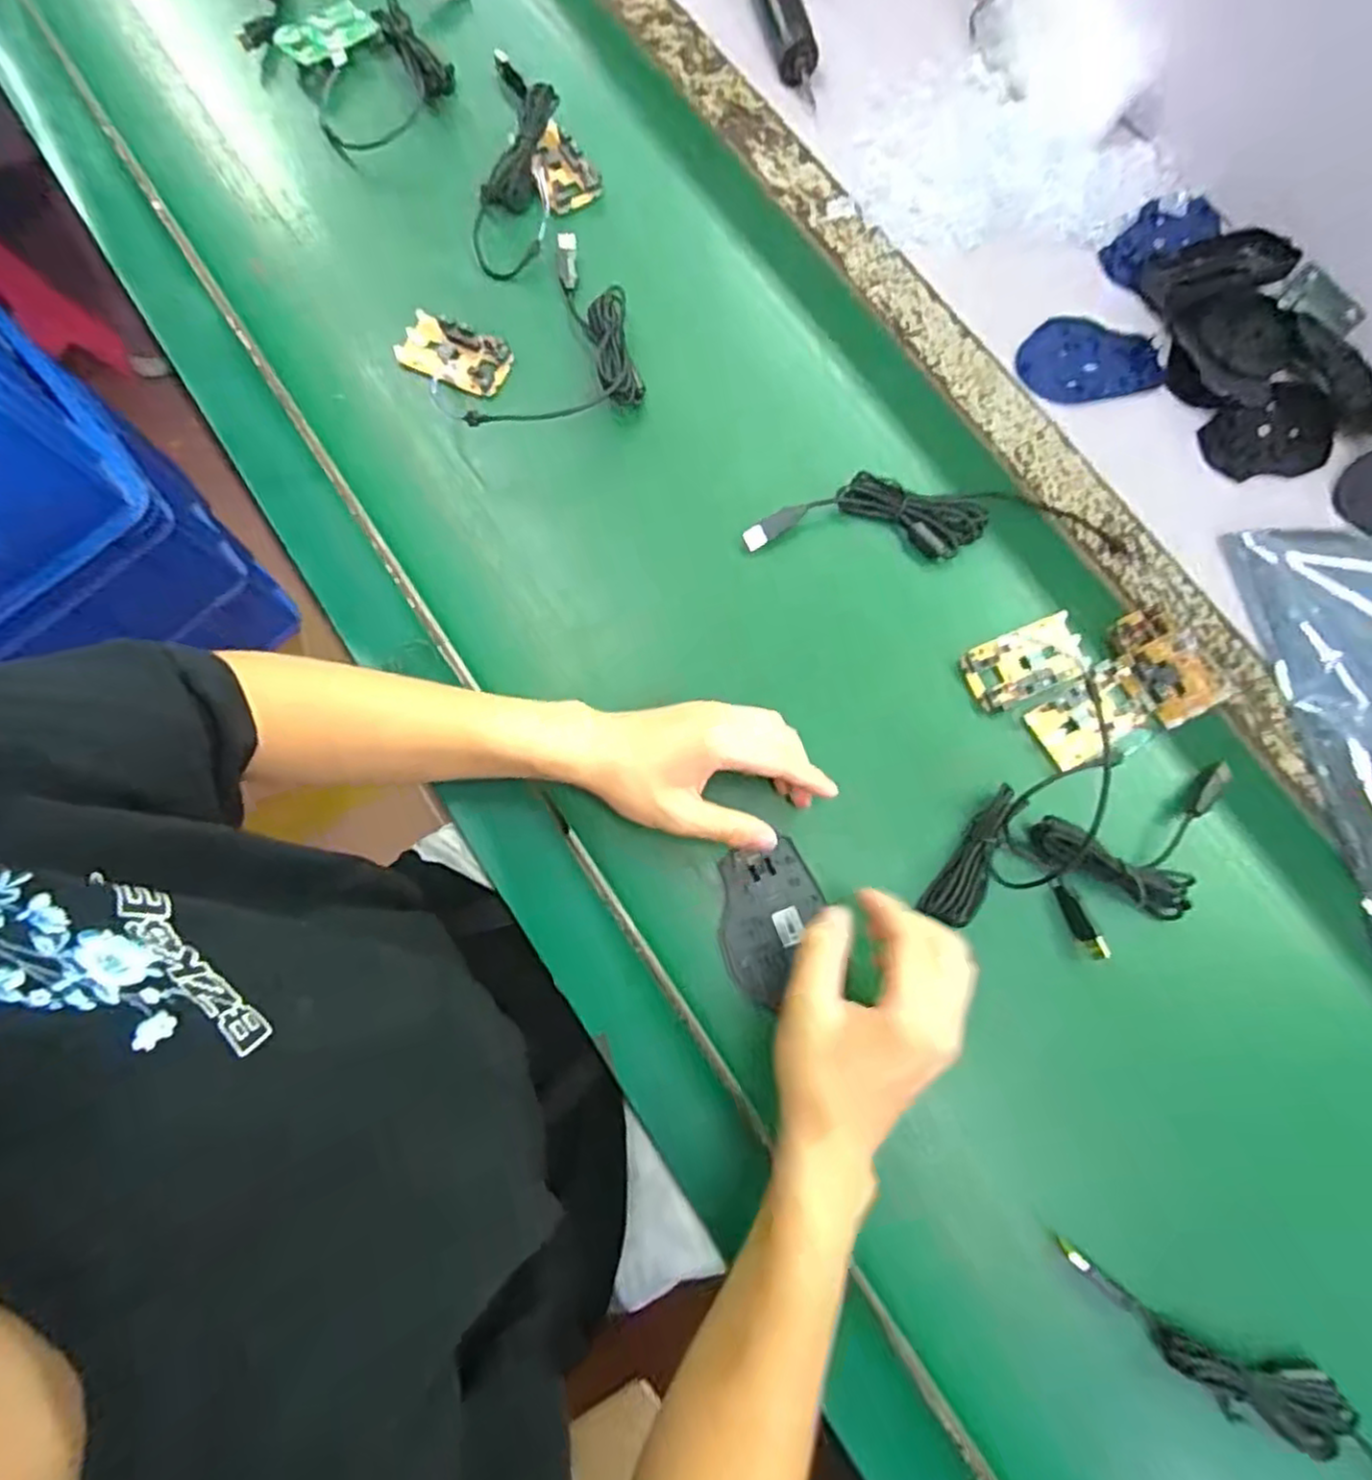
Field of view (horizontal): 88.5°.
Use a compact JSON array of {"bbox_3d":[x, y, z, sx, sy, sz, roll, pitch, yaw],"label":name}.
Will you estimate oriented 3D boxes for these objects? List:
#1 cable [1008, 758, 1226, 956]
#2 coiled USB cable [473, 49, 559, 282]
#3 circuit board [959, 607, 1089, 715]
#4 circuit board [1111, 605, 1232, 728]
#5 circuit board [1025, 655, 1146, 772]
[{"bbox_3d":[0.293,0.072,0.445,0.148,0.035,0.084,-21,81,-5],"label":"cable"},{"bbox_3d":[-0.131,-0.456,0.553,0.058,0.025,0.201,4,80,-1],"label":"coiled USB cable"},{"bbox_3d":[0.229,-0.052,0.475,0.078,0.006,0.045,-22,81,-6],"label":"circuit board"},{"bbox_3d":[0.322,-0.049,0.480,0.062,0.012,0.078,-29,82,-7],"label":"circuit board"},{"bbox_3d":[0.271,-0.017,0.470,0.077,0.007,0.046,-31,82,-7],"label":"circuit board"}]

